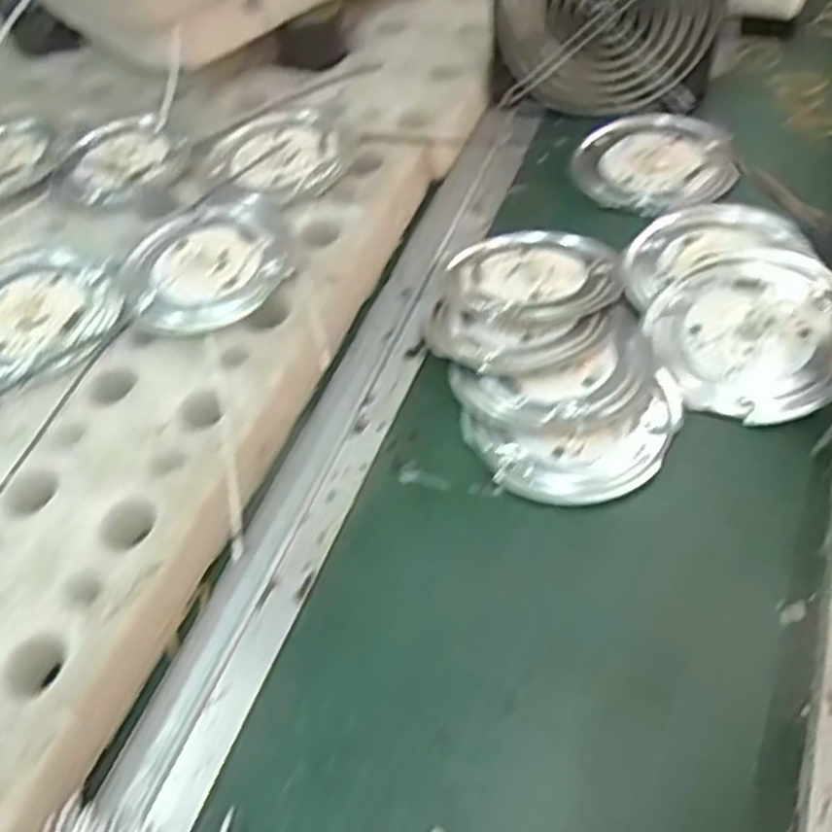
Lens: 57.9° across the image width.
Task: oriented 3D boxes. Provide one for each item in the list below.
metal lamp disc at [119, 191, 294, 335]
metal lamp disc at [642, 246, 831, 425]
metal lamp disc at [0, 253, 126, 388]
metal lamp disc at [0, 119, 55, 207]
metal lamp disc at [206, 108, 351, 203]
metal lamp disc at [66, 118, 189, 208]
[{"bbox_3d":[-0.125,-0.092,0.445,0.098,0.005,0.102,-5,53,6],"label":"metal lamp disc"},{"bbox_3d":[0.176,-0.049,0.404,0.096,0.013,0.111,10,64,24],"label":"metal lamp disc"},{"bbox_3d":[-0.228,-0.058,0.437,0.109,0.011,0.096,-24,54,-9],"label":"metal lamp disc"},{"bbox_3d":[-0.298,-0.180,0.538,0.078,0.012,0.084,-16,53,-3],"label":"metal lamp disc"},{"bbox_3d":[-0.090,-0.176,0.507,0.096,0.012,0.086,22,60,23],"label":"metal lamp disc"},{"bbox_3d":[-0.205,-0.182,0.522,0.083,0.012,0.076,-5,53,6],"label":"metal lamp disc"}]

